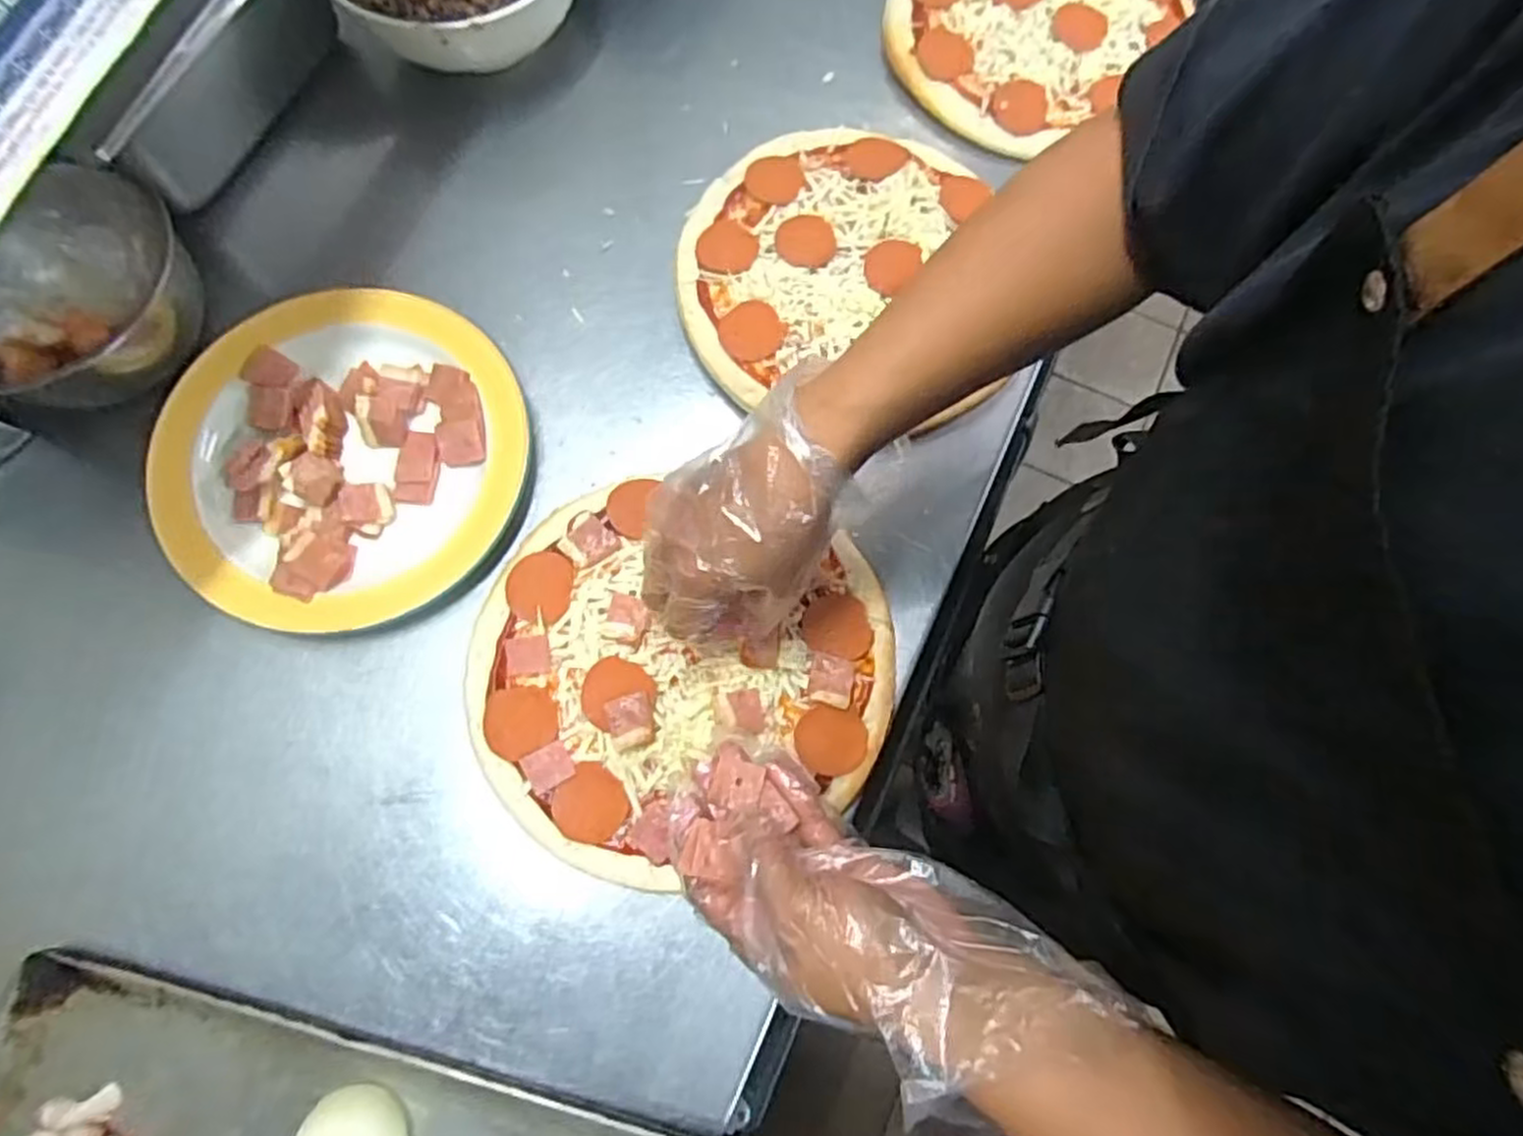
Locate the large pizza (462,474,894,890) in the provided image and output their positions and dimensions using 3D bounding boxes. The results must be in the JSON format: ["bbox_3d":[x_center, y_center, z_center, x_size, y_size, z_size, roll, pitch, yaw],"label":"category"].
[{"bbox_3d":[-0.054,0.071,0.478,0.256,0.026,0.236,0,74,1],"label":"large pizza"}]

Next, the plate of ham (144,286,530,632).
[{"bbox_3d":[-0.278,-0.075,0.514,0.222,0.037,0.229,0,74,1],"label":"plate of ham"}]

